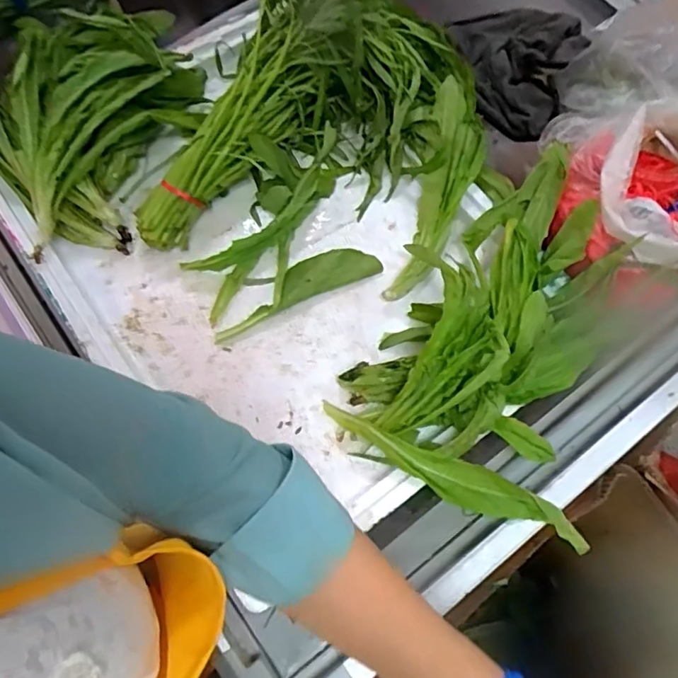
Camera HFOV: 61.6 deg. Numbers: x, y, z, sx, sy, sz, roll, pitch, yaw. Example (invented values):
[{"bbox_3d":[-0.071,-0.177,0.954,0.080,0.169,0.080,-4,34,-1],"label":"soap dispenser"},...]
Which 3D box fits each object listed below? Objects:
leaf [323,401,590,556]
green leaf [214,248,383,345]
[{"bbox_3d":[0.109,0.132,0.529,0.270,0.045,0.040,22,69,7],"label":"leaf"},{"bbox_3d":[-0.049,-0.059,0.622,0.193,0.012,0.050,-24,70,-11],"label":"green leaf"}]

